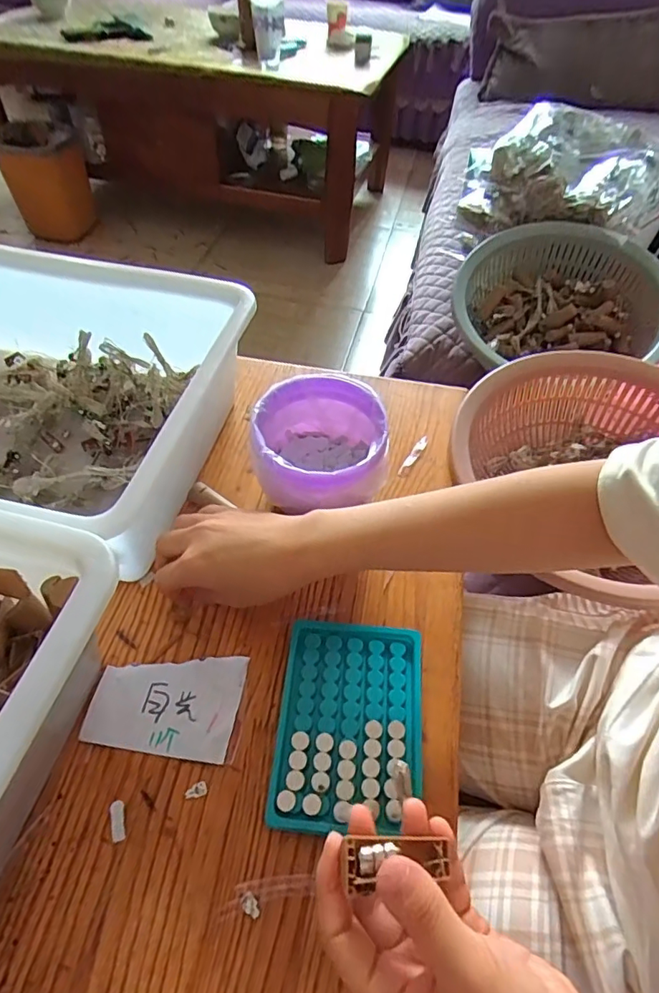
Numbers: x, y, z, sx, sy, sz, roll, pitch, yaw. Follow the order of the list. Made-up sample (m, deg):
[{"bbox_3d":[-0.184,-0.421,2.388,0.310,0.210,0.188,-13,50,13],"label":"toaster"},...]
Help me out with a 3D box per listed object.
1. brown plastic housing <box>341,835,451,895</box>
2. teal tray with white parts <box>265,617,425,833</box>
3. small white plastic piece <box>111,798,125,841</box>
[{"bbox_3d":[0.031,0.158,0.227,0.050,0.007,0.018,13,48,-17],"label":"brown plastic housing"},{"bbox_3d":[0.015,0.150,0.353,0.096,0.014,0.130,6,50,2],"label":"teal tray with white parts"},{"bbox_3d":[-0.128,0.197,0.317,0.008,0.004,0.022,-16,53,-15],"label":"small white plastic piece"}]

